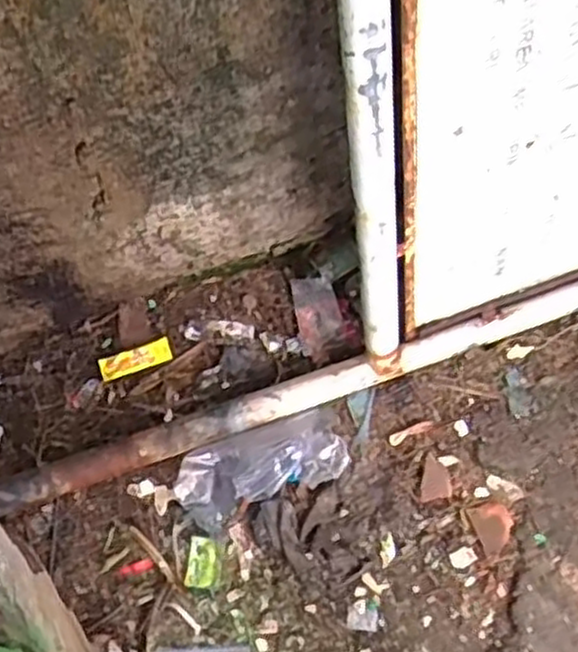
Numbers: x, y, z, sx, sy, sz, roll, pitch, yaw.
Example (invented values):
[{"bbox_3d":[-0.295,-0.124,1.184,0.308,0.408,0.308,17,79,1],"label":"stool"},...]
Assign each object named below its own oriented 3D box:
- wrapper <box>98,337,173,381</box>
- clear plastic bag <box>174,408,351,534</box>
[{"bbox_3d":[-0.268,0.058,1.368,0.126,0.007,0.041,-19,75,2],"label":"wrapper"},{"bbox_3d":[-0.045,0.233,1.311,0.284,0.083,0.117,-22,64,-8],"label":"clear plastic bag"}]

